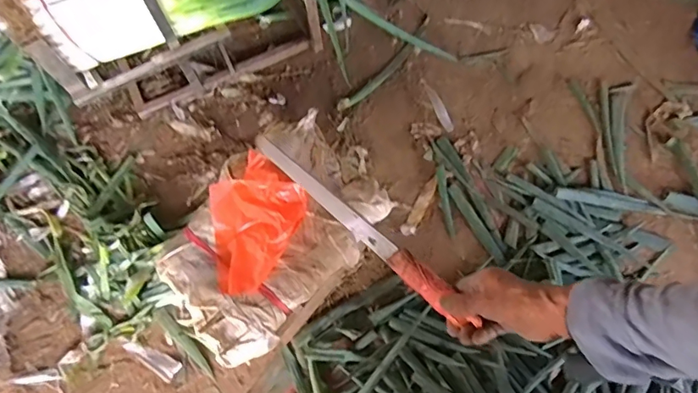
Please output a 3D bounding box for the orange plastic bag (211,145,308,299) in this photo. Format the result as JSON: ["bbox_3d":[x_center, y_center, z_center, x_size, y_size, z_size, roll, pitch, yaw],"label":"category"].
[{"bbox_3d":[-0.169,0.042,0.909,0.176,0.048,0.253,-11,69,-3],"label":"orange plastic bag"}]

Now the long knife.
[{"bbox_3d":[-0.006,0.024,0.712,0.030,0.024,0.437,-41,57,-13],"label":"long knife"}]

